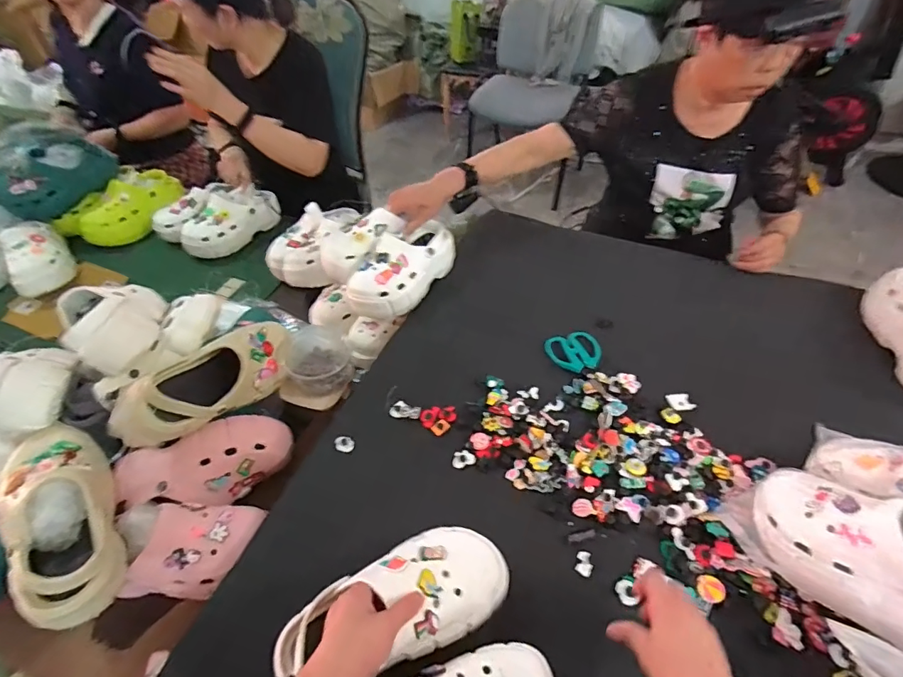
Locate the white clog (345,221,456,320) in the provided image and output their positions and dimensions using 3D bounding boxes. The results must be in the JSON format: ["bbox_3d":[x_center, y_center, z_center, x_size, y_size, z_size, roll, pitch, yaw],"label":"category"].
[{"bbox_3d":[-0.093,-0.136,0.891,0.107,0.085,0.237,25,55,23],"label":"white clog"}]

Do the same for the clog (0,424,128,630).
[{"bbox_3d":[-0.500,0.220,0.597,0.121,0.083,0.277,-26,64,-18],"label":"clog"}]

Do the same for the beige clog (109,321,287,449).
[{"bbox_3d":[-0.379,0.059,0.733,0.123,0.119,0.284,33,59,28],"label":"beige clog"}]

